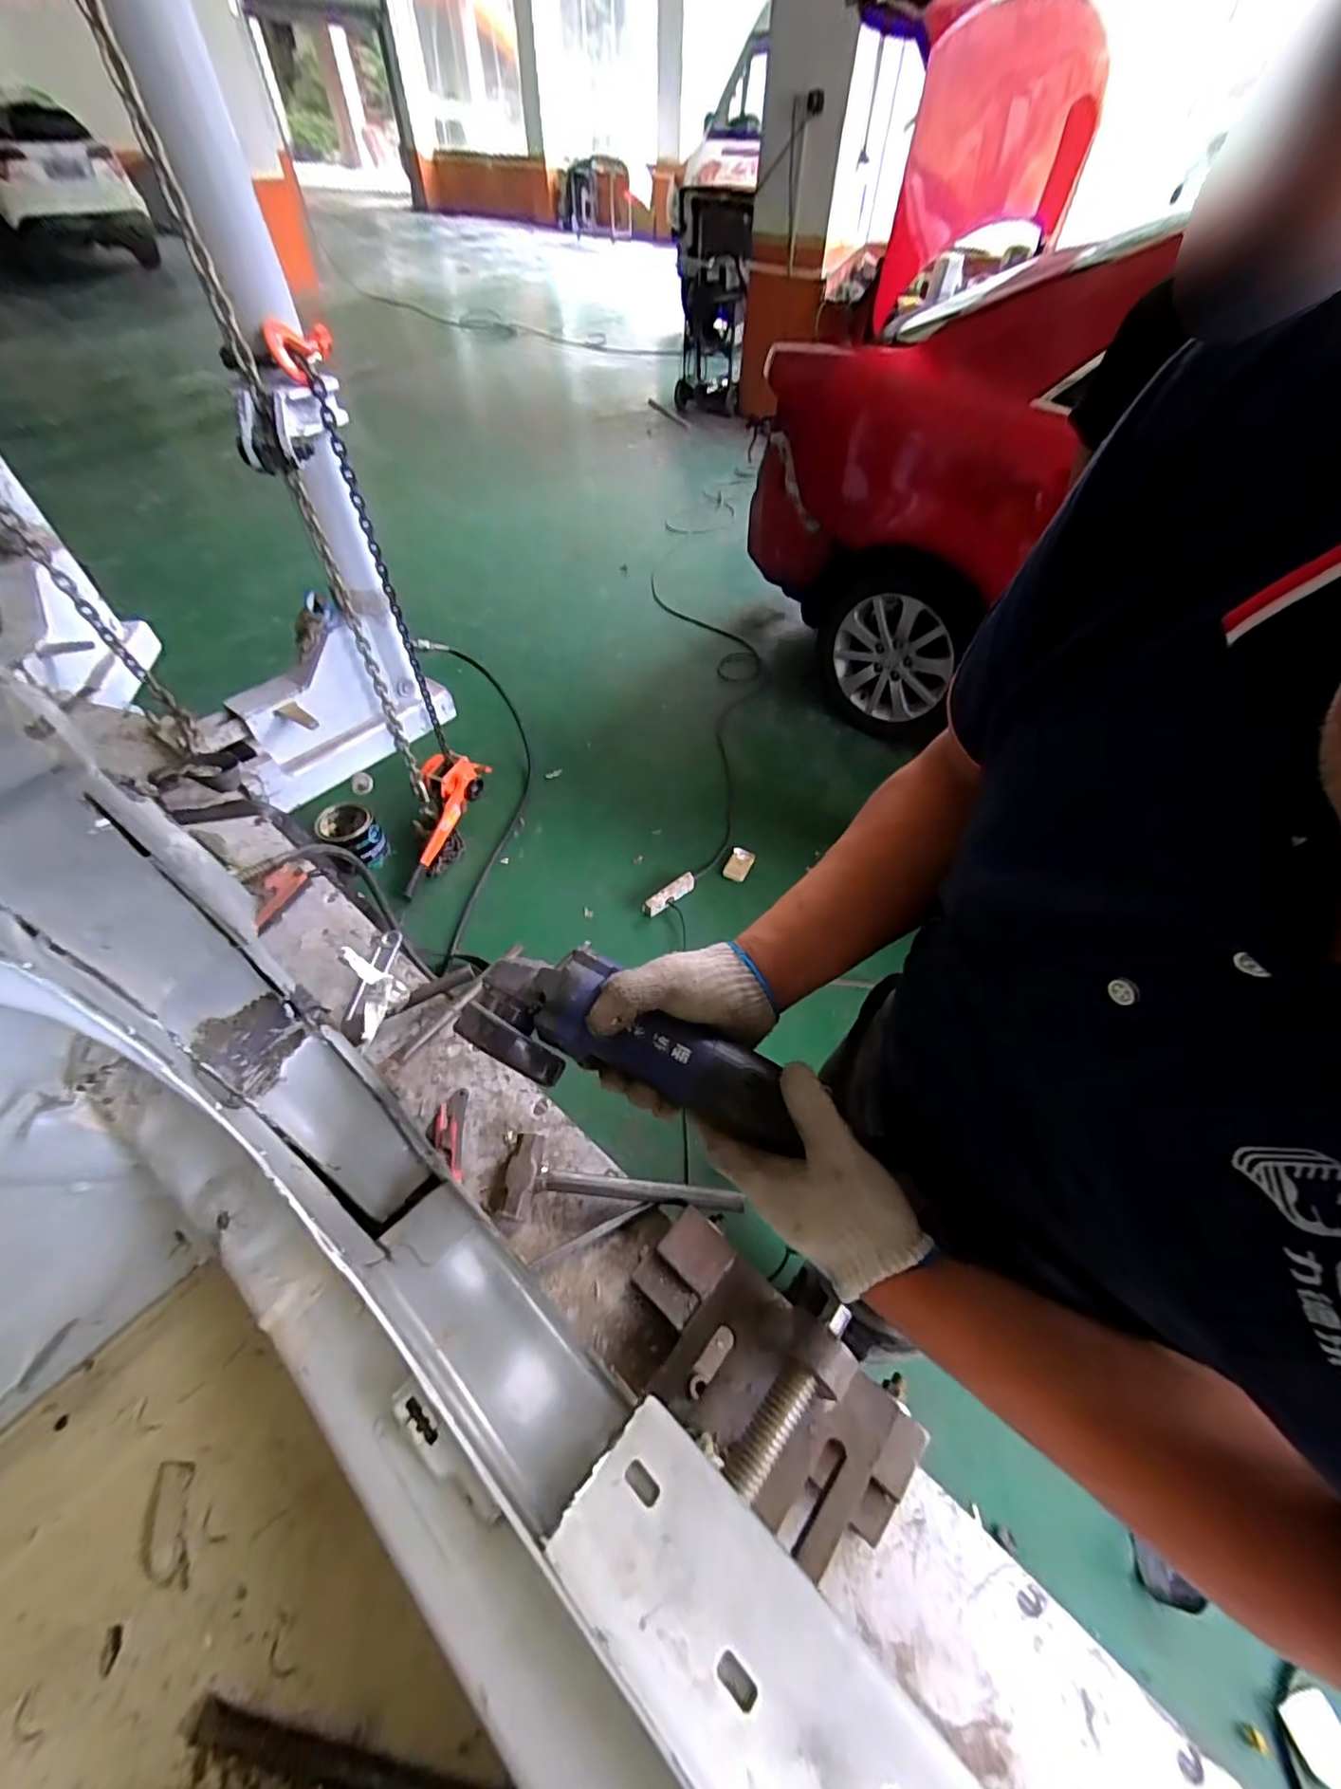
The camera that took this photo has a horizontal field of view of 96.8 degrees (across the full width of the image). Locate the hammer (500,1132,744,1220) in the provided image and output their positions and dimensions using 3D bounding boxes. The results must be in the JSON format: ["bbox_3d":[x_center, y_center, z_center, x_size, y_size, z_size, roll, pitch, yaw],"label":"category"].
[{"bbox_3d":[-0.079,0.384,0.813,0.284,0.044,0.100,0,52,-2],"label":"hammer"}]

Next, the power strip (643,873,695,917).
[{"bbox_3d":[0.004,-0.008,1.743,0.188,0.043,0.040,-33,60,-25],"label":"power strip"}]

